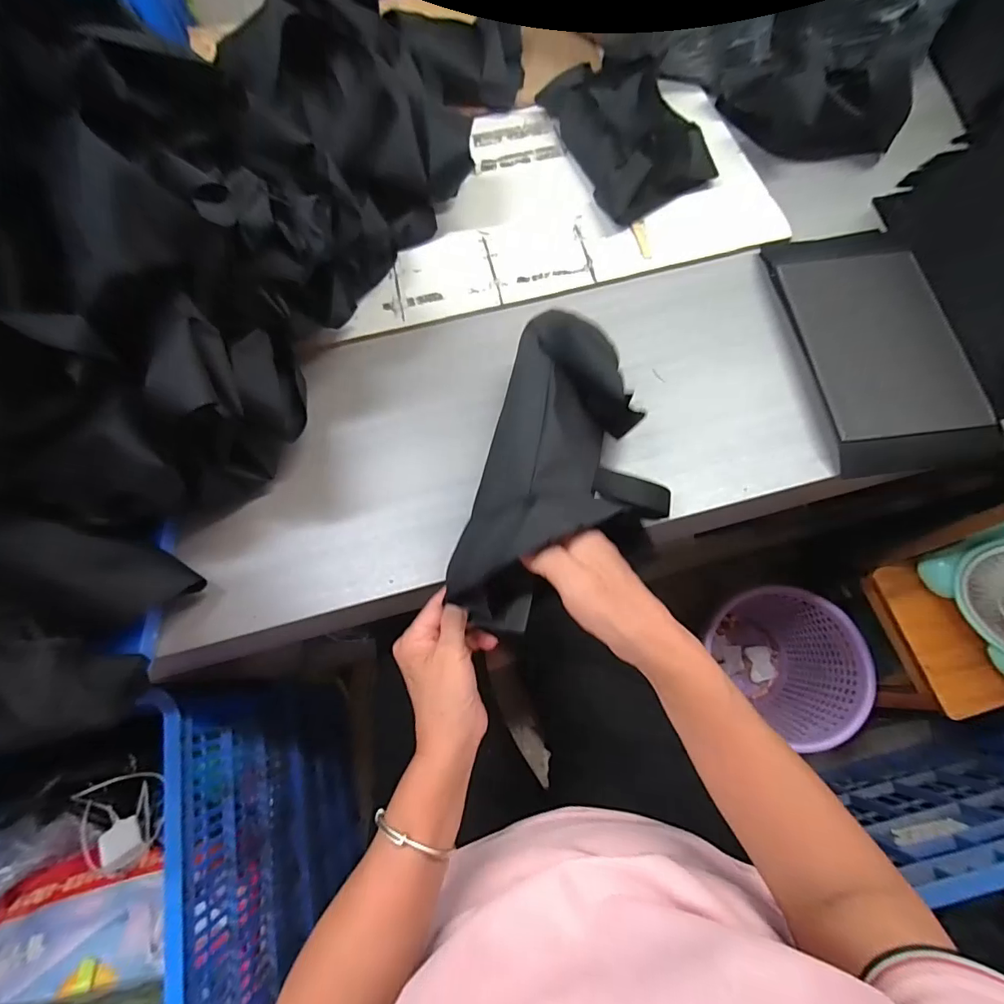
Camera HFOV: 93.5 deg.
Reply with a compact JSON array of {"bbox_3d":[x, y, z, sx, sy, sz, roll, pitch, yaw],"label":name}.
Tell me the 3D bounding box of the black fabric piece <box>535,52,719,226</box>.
[{"bbox_3d":[0.160,-0.462,0.590,0.146,0.062,0.233,-20,72,-5],"label":"black fabric piece"}]

